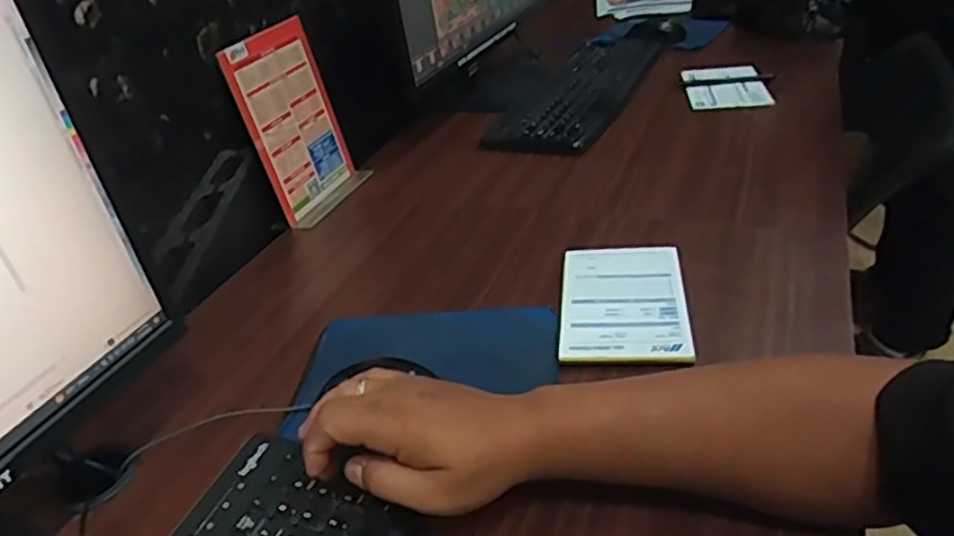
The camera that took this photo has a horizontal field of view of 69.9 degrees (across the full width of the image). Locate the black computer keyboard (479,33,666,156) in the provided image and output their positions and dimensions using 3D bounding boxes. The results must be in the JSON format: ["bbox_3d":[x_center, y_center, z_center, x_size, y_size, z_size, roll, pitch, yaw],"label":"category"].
[{"bbox_3d":[0.173,-0.292,1.057,0.164,0.031,0.461,9,37,26],"label":"black computer keyboard"}]

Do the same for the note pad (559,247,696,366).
[{"bbox_3d":[0.128,0.027,0.599,0.104,0.006,0.164,-1,35,10],"label":"note pad"}]

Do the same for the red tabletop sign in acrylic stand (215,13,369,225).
[{"bbox_3d":[-0.213,-0.174,0.830,0.058,0.213,0.154,4,35,19],"label":"red tabletop sign in acrylic stand"}]

